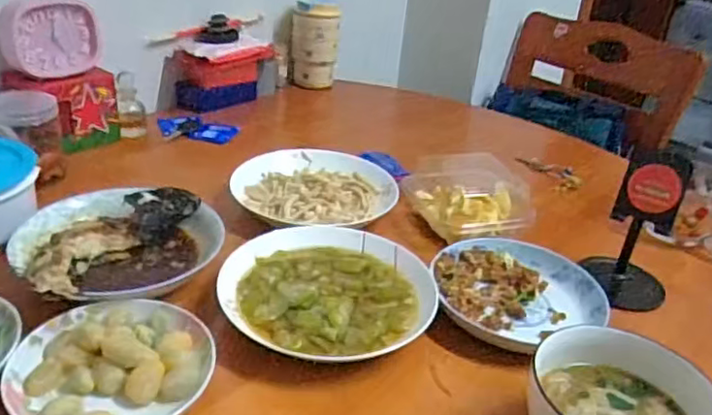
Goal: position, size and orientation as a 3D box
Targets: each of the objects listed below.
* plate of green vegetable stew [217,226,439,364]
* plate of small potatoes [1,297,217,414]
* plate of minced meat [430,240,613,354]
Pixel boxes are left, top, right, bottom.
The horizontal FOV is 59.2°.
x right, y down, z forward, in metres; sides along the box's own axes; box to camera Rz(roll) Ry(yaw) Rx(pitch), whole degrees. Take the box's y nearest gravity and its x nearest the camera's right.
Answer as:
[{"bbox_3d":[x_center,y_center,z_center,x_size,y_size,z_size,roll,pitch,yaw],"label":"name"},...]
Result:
[{"bbox_3d":[-0.026,0.080,0.614,0.199,0.028,0.184,5,28,-3],"label":"plate of green vegetable stew"},{"bbox_3d":[-0.195,0.118,0.503,0.148,0.037,0.139,5,28,-3],"label":"plate of small potatoes"},{"bbox_3d":[0.159,0.085,0.649,0.165,0.025,0.154,5,28,-3],"label":"plate of minced meat"}]

